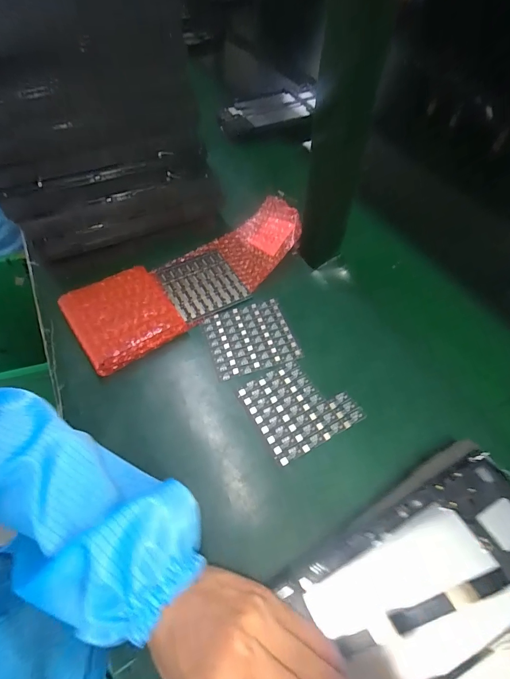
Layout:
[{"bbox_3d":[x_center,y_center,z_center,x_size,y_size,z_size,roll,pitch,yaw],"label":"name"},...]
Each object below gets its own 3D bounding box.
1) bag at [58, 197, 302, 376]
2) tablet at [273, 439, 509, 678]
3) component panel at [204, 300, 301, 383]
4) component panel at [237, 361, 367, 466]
[{"bbox_3d":[-0.076,-0.087,0.461,0.331,0.040,0.126,-33,60,-19],"label":"bag"},{"bbox_3d":[0.129,0.193,0.244,0.237,0.014,0.156,-26,58,-15],"label":"tablet"},{"bbox_3d":[-0.006,-0.003,0.422,0.098,0.004,0.093,-15,56,-10],"label":"component panel"},{"bbox_3d":[0.046,0.068,0.368,0.101,0.004,0.092,-24,58,-17],"label":"component panel"}]

